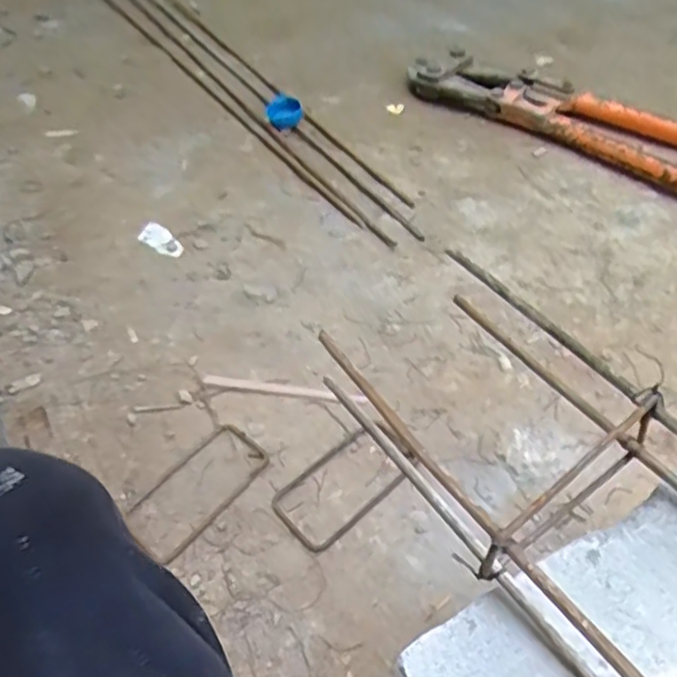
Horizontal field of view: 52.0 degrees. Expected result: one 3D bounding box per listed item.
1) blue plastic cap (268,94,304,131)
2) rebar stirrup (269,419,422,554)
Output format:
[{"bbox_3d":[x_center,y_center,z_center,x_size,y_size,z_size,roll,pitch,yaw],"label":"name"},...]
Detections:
[{"bbox_3d":[-0.084,-0.354,1.081,0.053,0.043,0.029,-9,50,-3],"label":"blue plastic cap"},{"bbox_3d":[0.008,0.141,0.678,0.142,0.014,0.076,-33,55,-22],"label":"rebar stirrup"}]

